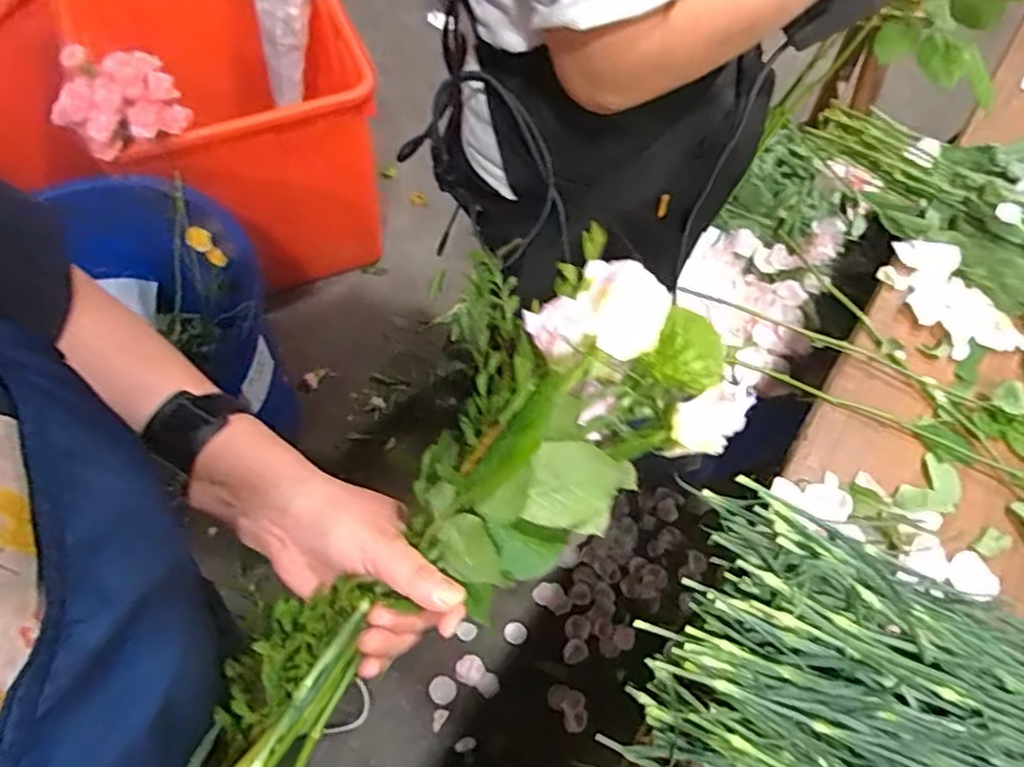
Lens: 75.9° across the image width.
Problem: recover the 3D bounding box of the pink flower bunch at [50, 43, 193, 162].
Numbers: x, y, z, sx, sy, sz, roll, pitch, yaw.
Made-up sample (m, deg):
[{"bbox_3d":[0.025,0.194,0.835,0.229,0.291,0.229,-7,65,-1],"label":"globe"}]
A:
[{"bbox_3d":[-0.629,-0.455,1.052,0.174,0.093,0.159,1,63,-3],"label":"pink flower bunch"}]

